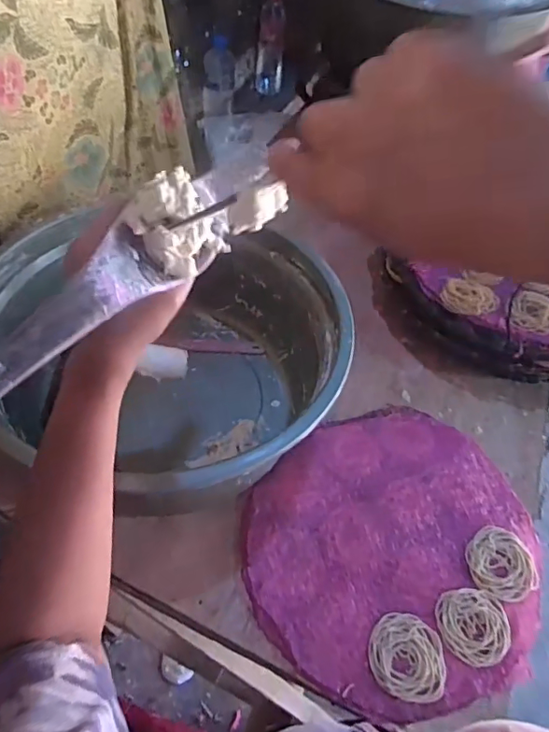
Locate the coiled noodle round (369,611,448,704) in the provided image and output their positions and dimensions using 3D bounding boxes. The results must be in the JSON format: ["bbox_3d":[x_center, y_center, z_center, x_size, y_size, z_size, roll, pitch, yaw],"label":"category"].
[{"bbox_3d":[0.135,0.294,0.532,0.075,0.009,0.077,10,55,2],"label":"coiled noodle round"}]

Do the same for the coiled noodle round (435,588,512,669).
[{"bbox_3d":[0.213,0.276,0.557,0.075,0.006,0.073,2,55,-3],"label":"coiled noodle round"}]

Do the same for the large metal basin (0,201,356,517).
[{"bbox_3d":[-0.137,-0.009,0.635,0.410,0.198,0.386,2,55,-3],"label":"large metal basin"}]

